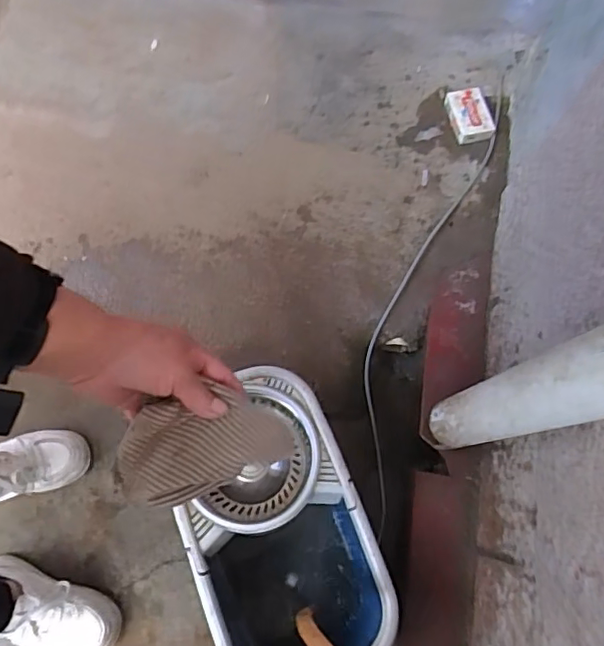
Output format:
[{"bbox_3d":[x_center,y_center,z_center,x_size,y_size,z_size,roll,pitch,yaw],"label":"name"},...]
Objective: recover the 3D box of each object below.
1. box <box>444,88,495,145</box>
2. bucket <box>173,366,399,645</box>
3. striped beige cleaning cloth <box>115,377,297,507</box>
[{"bbox_3d":[0.317,-0.394,1.061,0.073,0.022,0.113,-12,74,-5],"label":"box"},{"bbox_3d":[-0.041,0.315,0.887,0.255,0.202,0.437,-21,75,-8],"label":"bucket"},{"bbox_3d":[-0.075,0.090,0.421,0.129,0.034,0.069,-18,74,-7],"label":"striped beige cleaning cloth"}]

